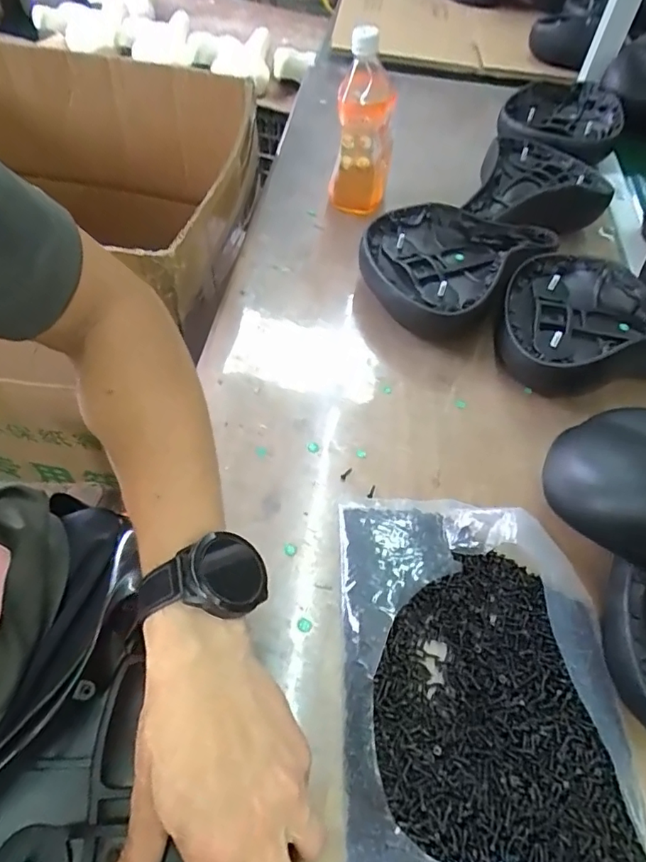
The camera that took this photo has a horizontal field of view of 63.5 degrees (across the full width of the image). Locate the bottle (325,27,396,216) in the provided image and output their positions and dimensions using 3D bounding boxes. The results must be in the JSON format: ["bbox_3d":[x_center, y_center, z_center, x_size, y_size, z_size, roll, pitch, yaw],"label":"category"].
[{"bbox_3d":[0.053,-0.377,0.648,0.069,0.196,0.084,11,55,3],"label":"bottle"}]

